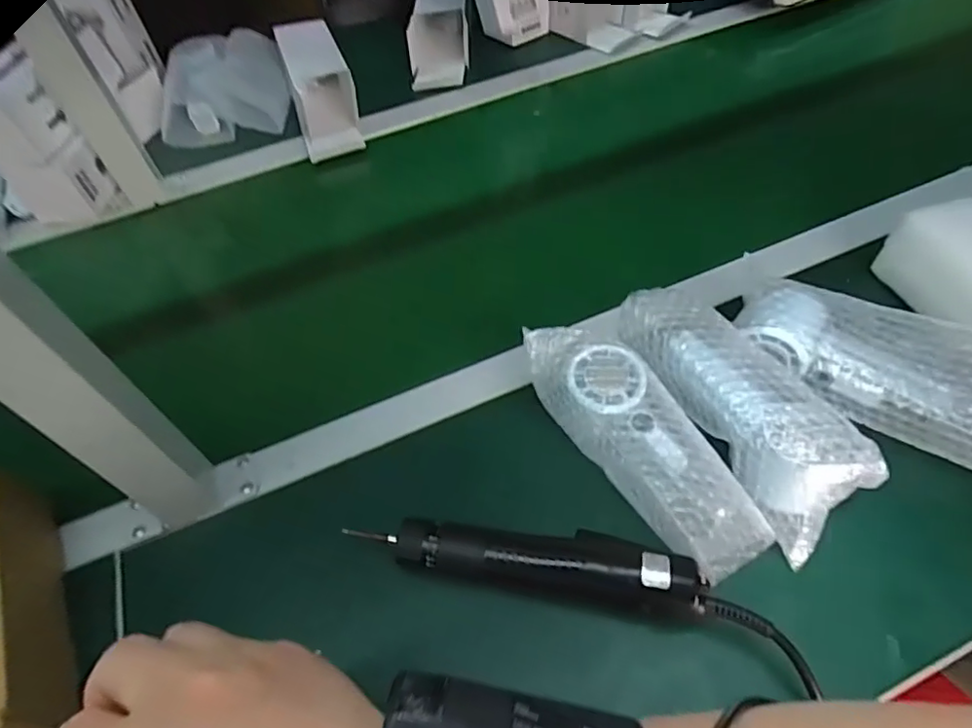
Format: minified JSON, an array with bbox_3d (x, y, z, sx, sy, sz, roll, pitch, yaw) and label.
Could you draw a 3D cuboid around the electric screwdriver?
[{"bbox_3d":[0.027,0.124,0.384,0.216,0.032,0.043,7,55,10],"label":"electric screwdriver"}]

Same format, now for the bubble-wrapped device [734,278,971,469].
[{"bbox_3d":[0.287,-0.007,0.437,0.191,0.044,0.091,26,60,22],"label":"bubble-wrapped device"}]

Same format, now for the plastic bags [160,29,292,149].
[{"bbox_3d":[-0.360,-0.388,0.827,0.154,0.069,0.197,-11,54,-3],"label":"plastic bags"}]

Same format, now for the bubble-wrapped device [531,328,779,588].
[{"bbox_3d":[0.106,0.050,0.414,0.065,0.068,0.198,-28,56,-15],"label":"bubble-wrapped device"}]

